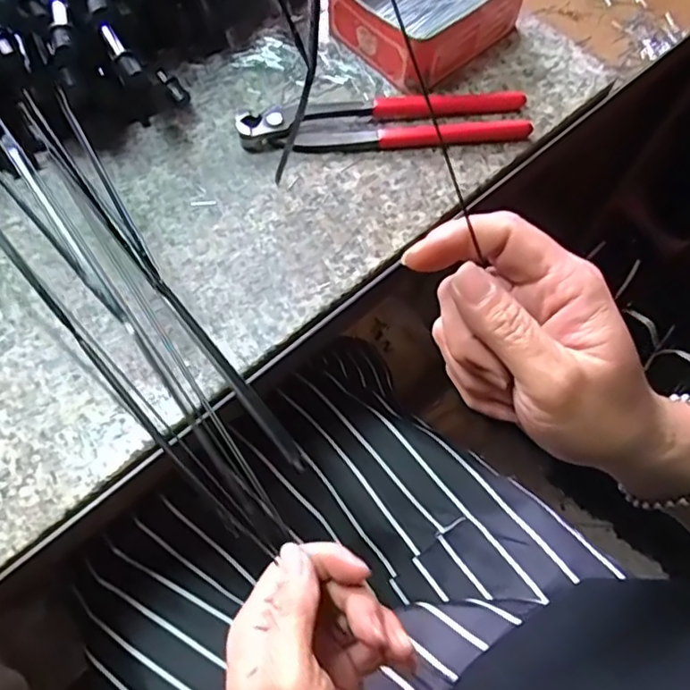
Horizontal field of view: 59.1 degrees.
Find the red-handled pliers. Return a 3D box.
[{"bbox_3d":[0.025,-0.155,0.417,0.193,0.017,0.048,-6,68,-4],"label":"red-handled pliers"}]

